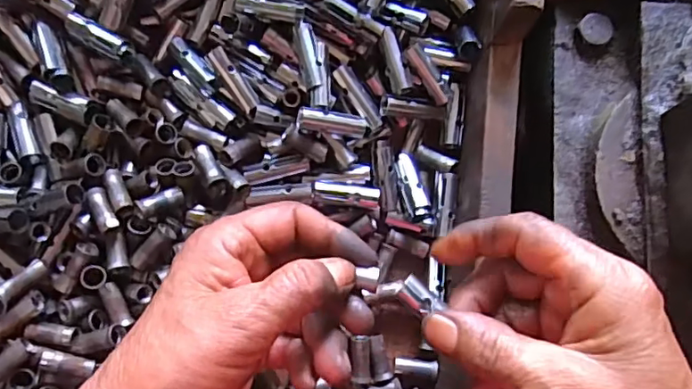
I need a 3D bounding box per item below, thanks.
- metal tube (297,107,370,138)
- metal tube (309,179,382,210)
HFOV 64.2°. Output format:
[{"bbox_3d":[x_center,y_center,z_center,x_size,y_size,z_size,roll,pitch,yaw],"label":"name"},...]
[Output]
[{"bbox_3d":[-0.007,-0.039,0.304,0.040,0.015,0.009,10,81,-15],"label":"metal tube"},{"bbox_3d":[0.000,0.000,0.310,0.038,0.013,0.013,6,81,0],"label":"metal tube"}]

